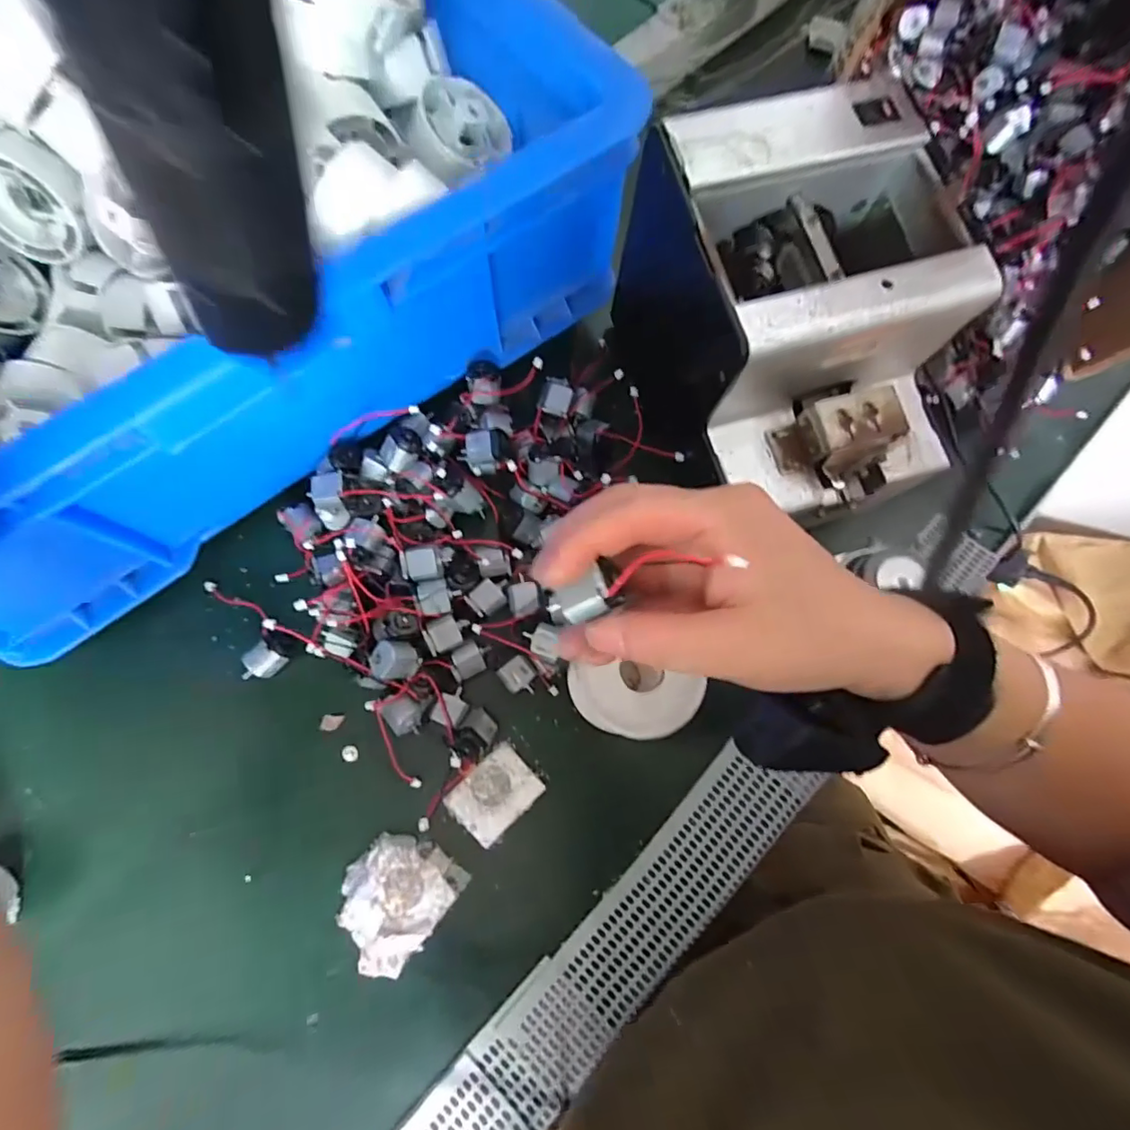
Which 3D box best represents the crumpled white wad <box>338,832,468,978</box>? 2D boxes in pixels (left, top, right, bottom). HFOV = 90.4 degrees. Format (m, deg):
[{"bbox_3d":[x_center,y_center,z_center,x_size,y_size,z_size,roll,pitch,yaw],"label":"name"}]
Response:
[{"bbox_3d":[-0.092,0.179,0.300,0.054,0.006,0.063,36,77,8],"label":"crumpled white wad"}]

